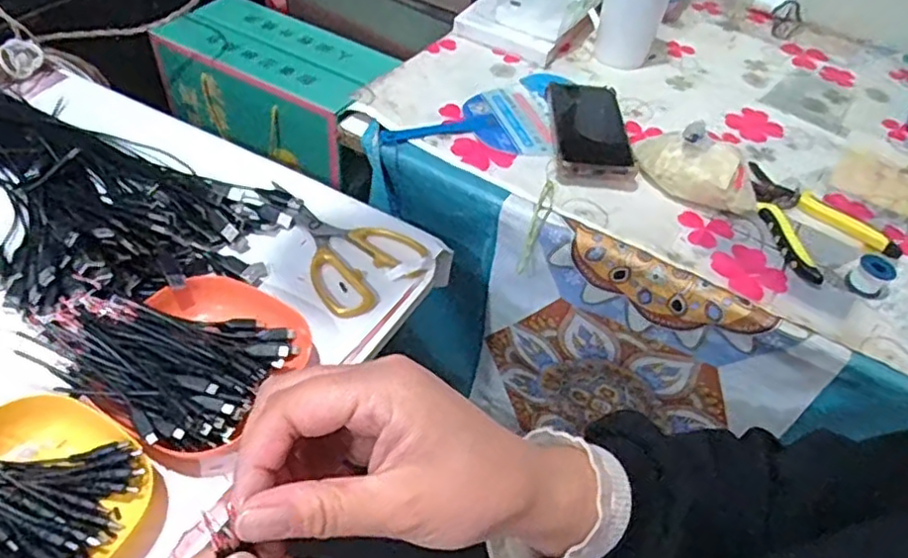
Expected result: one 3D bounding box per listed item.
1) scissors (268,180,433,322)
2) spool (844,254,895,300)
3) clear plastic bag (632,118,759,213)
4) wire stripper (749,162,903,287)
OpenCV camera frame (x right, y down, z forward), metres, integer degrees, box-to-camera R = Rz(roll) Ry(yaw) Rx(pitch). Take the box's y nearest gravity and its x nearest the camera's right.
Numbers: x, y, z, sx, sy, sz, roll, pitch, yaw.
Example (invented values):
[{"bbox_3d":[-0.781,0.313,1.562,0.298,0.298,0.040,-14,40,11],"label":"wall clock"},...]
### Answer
[{"bbox_3d":[-0.111,-0.039,0.584,0.168,0.012,0.101,39,56,25],"label":"scissors"},{"bbox_3d":[0.364,-0.002,0.562,0.026,0.029,0.030,-30,58,-28],"label":"spool"},{"bbox_3d":[0.238,-0.112,0.626,0.126,0.063,0.051,30,53,19],"label":"clear plastic bag"},{"bbox_3d":[0.330,-0.052,0.612,0.110,0.016,0.150,-30,59,-28],"label":"wire stripper"}]

